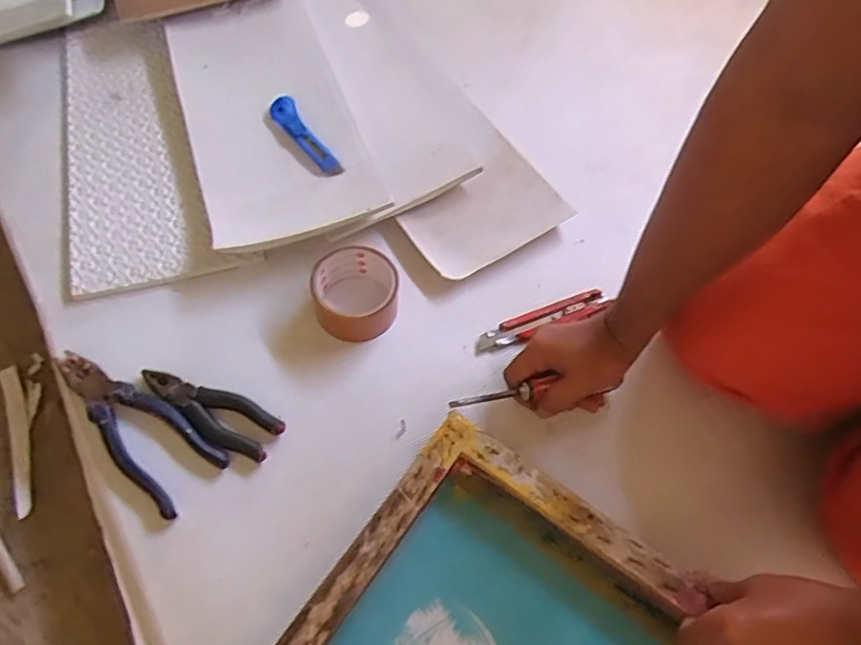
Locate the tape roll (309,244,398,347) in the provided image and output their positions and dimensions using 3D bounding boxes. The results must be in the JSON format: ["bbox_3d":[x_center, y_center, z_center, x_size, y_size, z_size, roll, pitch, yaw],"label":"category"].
[{"bbox_3d":[-0.079,-0.033,0.609,0.086,0.055,0.092,2,61,-4],"label":"tape roll"}]

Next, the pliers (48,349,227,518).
[{"bbox_3d":[-0.281,0.091,0.537,0.189,0.021,0.068,36,64,14],"label":"pliers"}]

